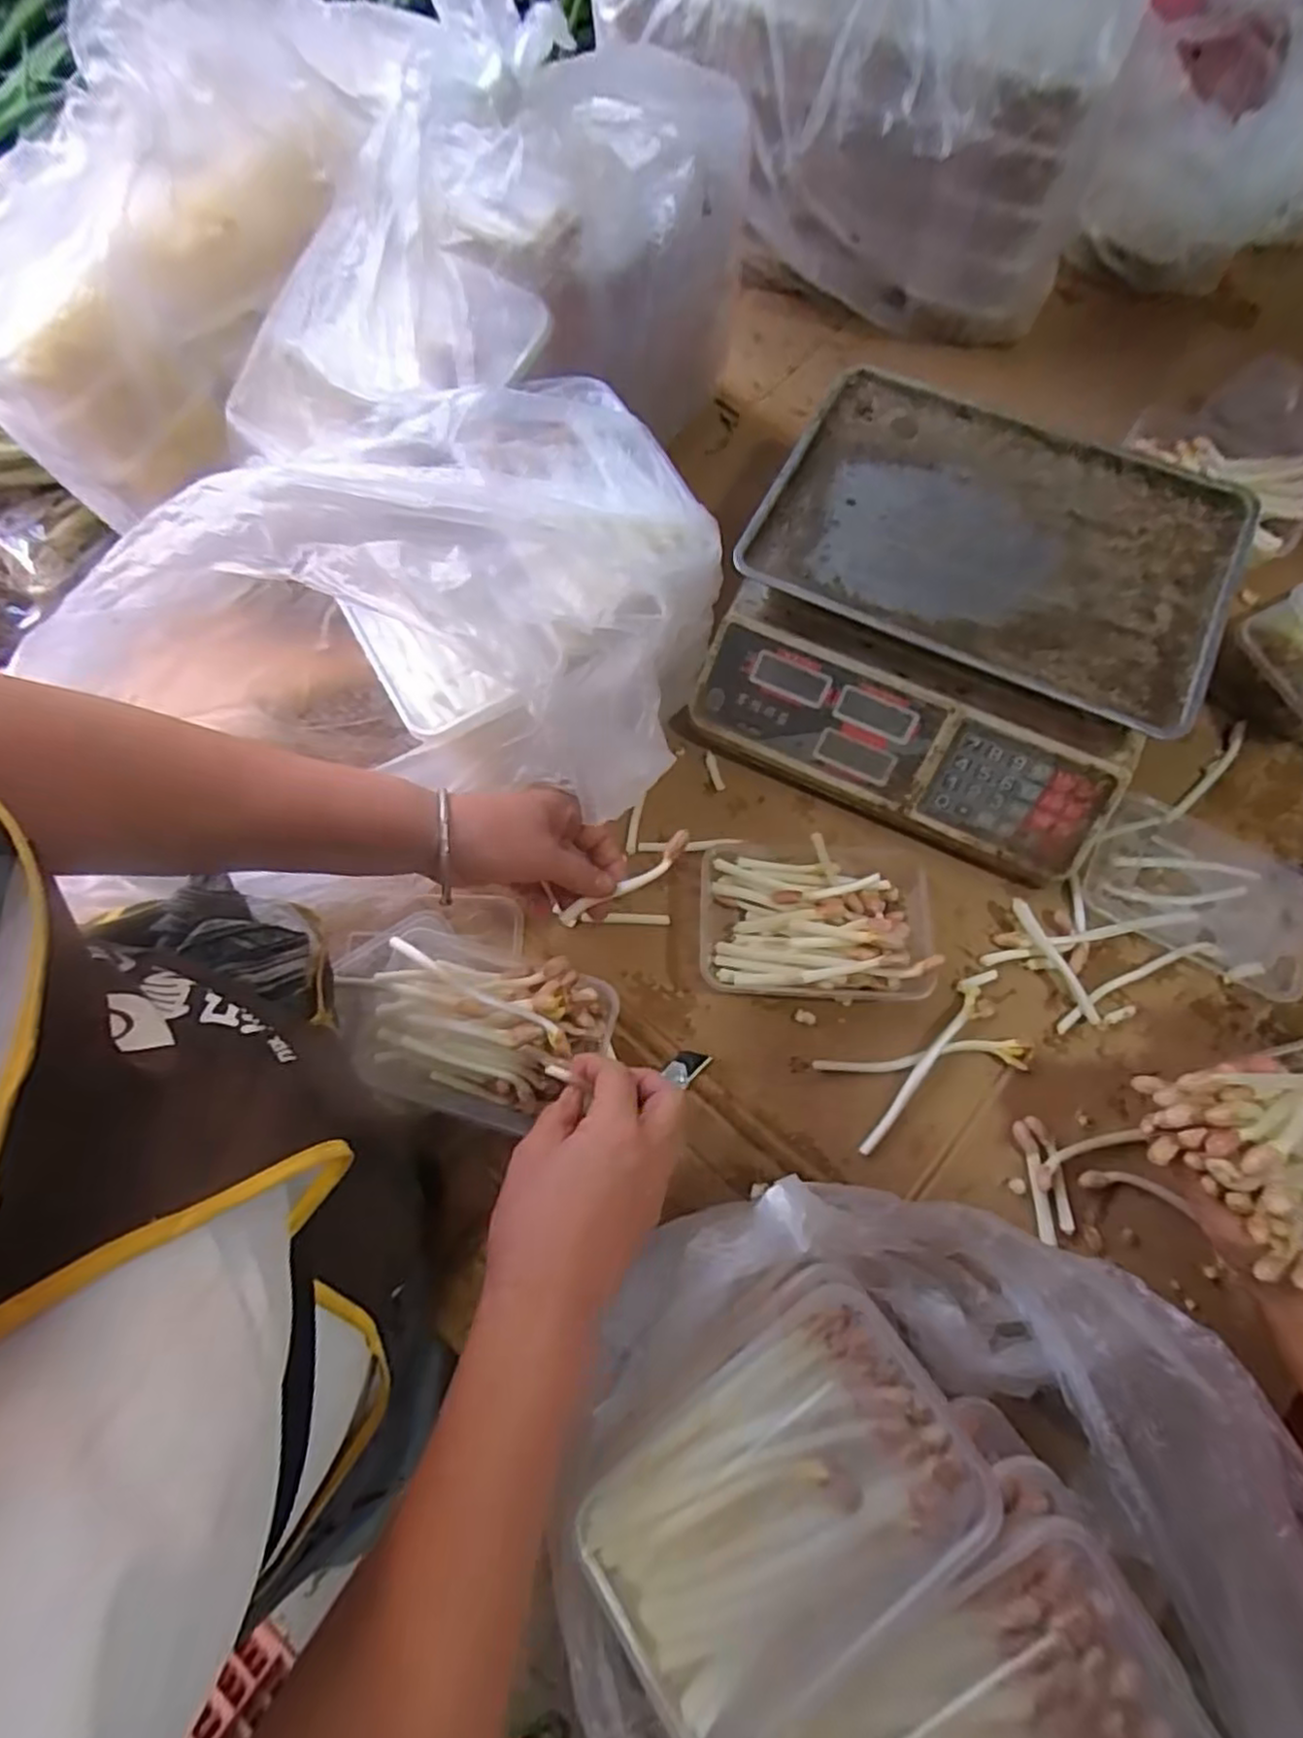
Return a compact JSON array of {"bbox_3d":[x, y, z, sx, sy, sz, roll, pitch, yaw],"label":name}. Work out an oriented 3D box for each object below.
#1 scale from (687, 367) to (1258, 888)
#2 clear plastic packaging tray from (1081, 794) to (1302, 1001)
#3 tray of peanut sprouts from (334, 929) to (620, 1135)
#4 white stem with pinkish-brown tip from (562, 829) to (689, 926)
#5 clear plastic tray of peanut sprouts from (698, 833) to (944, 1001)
[{"bbox_3d":[0.232,-0.196,0.561,0.327,0.111,0.306,26,75,10],"label":"scale"},{"bbox_3d":[0.407,0.017,0.528,0.154,0.011,0.105,29,75,11],"label":"clear plastic packaging tray"},{"bbox_3d":[-0.124,0.109,0.491,0.183,0.067,0.113,13,73,6],"label":"tray of peanut sprouts"},{"bbox_3d":[-0.017,0.008,0.479,0.102,0.013,0.016,-31,73,2],"label":"white stem with pinkish-brown tip"},{"bbox_3d":[0.124,0.036,0.537,0.169,0.042,0.121,1,72,2],"label":"clear plastic tray of peanut sprouts"}]

